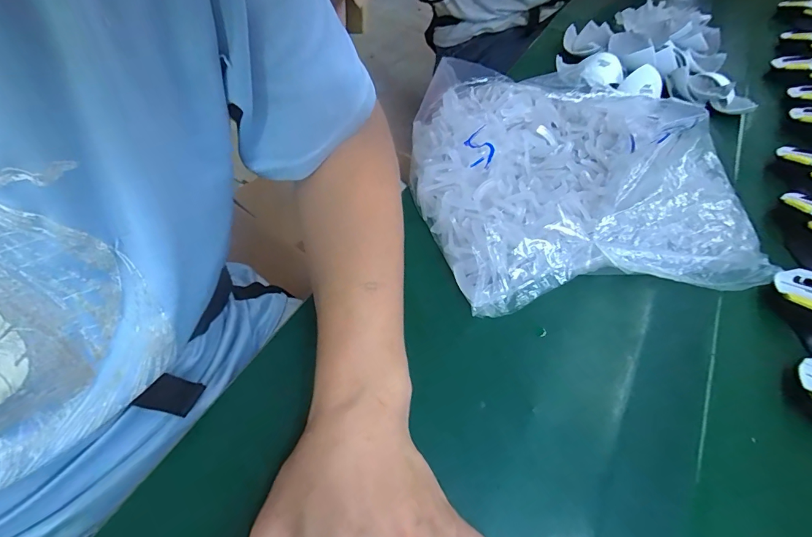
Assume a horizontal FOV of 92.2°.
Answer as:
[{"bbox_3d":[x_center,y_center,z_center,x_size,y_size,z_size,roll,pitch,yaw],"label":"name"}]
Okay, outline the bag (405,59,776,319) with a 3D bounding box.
[{"bbox_3d":[0.165,-0.116,0.395,0.314,0.067,0.315,-6,55,-9],"label":"bag"}]

